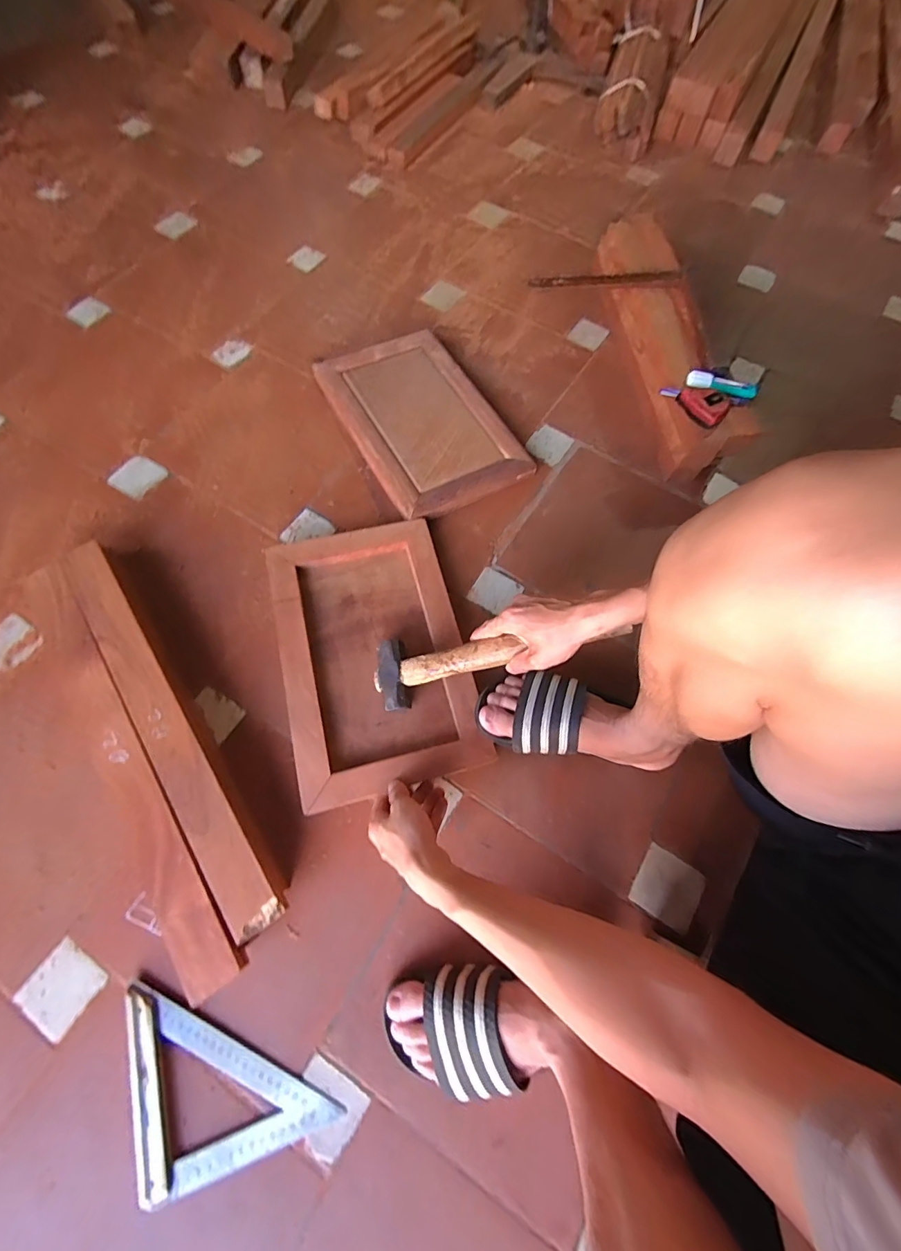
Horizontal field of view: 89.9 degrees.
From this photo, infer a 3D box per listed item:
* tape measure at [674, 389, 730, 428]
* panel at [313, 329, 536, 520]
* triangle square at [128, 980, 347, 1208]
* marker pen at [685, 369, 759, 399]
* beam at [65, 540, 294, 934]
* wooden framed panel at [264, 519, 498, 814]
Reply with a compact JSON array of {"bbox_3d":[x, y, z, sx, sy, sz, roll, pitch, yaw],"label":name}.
[{"bbox_3d":[0.385,-0.338,0.687,0.047,0.029,0.073,-40,75,-17],"label":"tape measure"},{"bbox_3d":[-0.050,-0.359,0.792,0.245,0.035,0.378,-27,72,-13],"label":"panel"},{"bbox_3d":[-0.247,0.483,0.447,0.242,0.013,0.118,24,69,7],"label":"triangle square"},{"bbox_3d":[0.433,-0.379,0.717,0.110,0.019,0.024,15,68,3],"label":"marker pen"},{"bbox_3d":[-0.350,0.113,0.572,0.059,0.061,0.548,-32,73,-15],"label":"beam"},{"bbox_3d":[-0.104,0.033,0.623,0.238,0.034,0.362,-14,69,-8],"label":"wooden framed panel"}]

